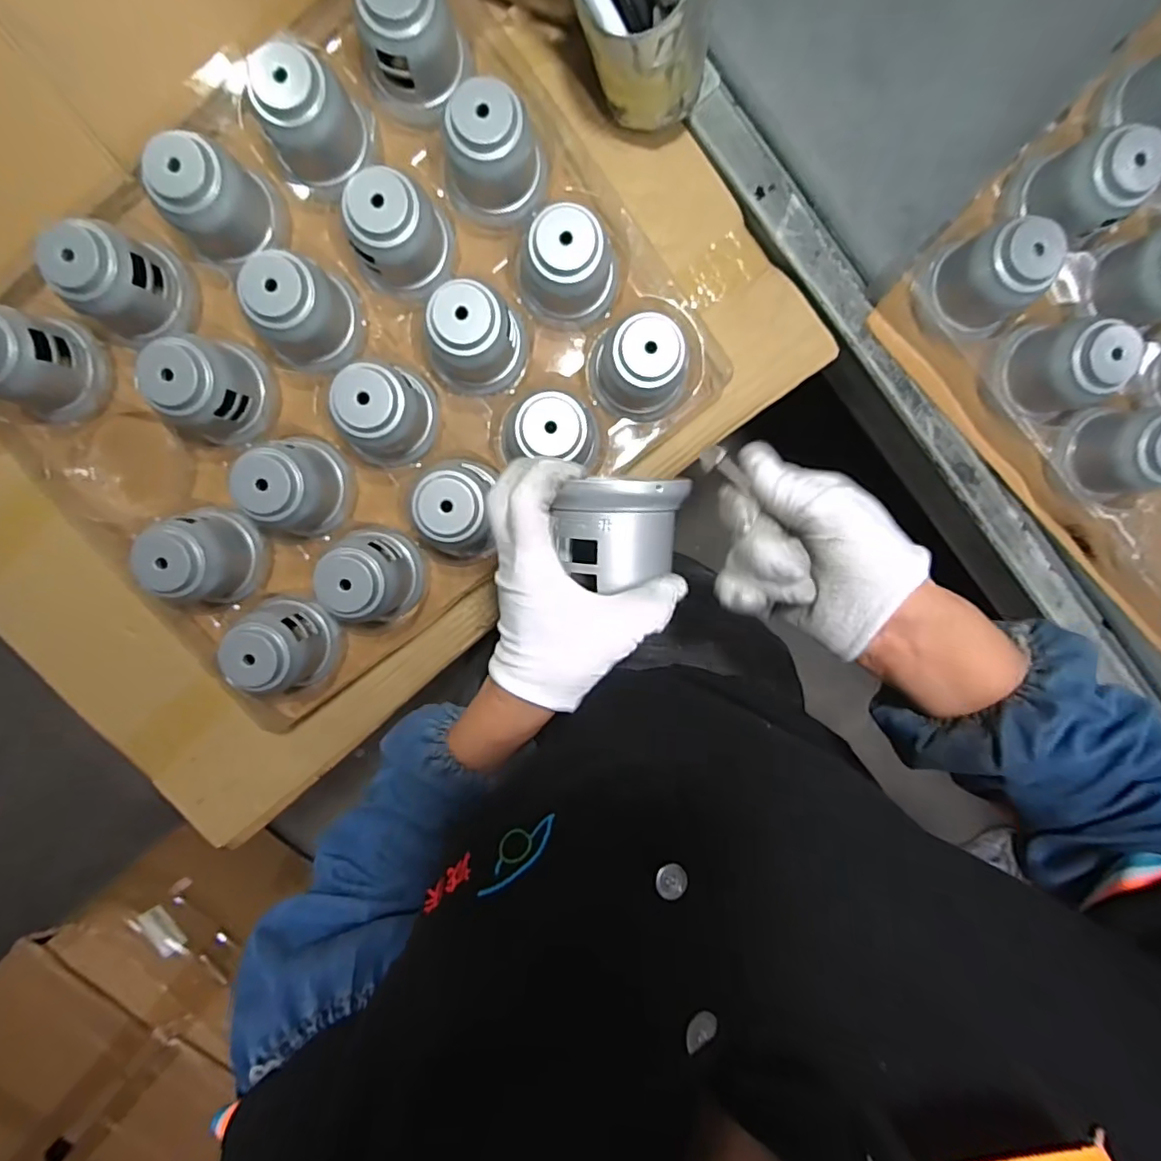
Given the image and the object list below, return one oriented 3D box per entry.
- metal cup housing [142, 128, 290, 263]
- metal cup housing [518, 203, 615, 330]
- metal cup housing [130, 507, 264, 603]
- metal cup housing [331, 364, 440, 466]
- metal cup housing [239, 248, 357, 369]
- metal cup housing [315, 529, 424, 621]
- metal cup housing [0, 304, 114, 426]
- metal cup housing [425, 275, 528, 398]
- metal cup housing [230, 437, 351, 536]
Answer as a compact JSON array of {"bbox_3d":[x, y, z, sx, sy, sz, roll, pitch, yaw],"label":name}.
[{"bbox_3d":[-0.301,-0.311,0.460,0.078,0.073,0.073,-3,97,-2],"label":"metal cup housing"},{"bbox_3d":[-0.013,-0.263,0.477,0.088,0.075,0.071,13,97,-3],"label":"metal cup housing"},{"bbox_3d":[-0.337,-0.020,0.504,0.075,0.081,0.087,-8,97,-1],"label":"metal cup housing"},{"bbox_3d":[-0.173,-0.145,0.492,0.080,0.076,0.082,5,97,-3],"label":"metal cup housing"},{"bbox_3d":[-0.234,-0.230,0.478,0.068,0.077,0.078,-1,97,-2],"label":"metal cup housing"},{"bbox_3d":[-0.190,-0.002,0.512,0.073,0.078,0.079,0,97,-2],"label":"metal cup housing"},{"bbox_3d":[-0.464,-0.183,0.482,0.071,0.091,0.088,14,96,-4],"label":"metal cup housing"},{"bbox_3d":[-0.093,-0.208,0.484,0.082,0.075,0.076,21,96,-4],"label":"metal cup housing"},{"bbox_3d":[-0.250,-0.083,0.500,0.070,0.084,0.075,0,97,-2],"label":"metal cup housing"}]

